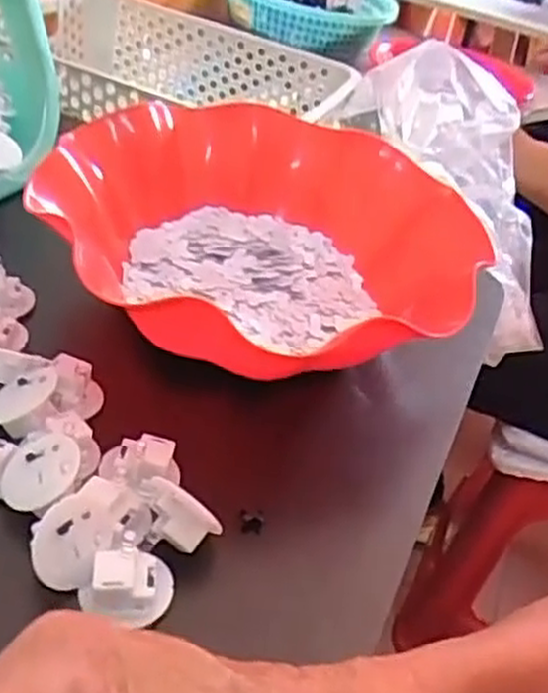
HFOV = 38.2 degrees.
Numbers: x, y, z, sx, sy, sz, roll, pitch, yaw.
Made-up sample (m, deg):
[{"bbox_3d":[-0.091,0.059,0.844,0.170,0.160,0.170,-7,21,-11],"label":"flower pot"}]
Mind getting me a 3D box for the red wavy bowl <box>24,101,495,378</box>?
[{"bbox_3d":[-0.007,-0.057,0.420,0.211,0.073,0.213,4,36,-3],"label":"red wavy bowl"}]

